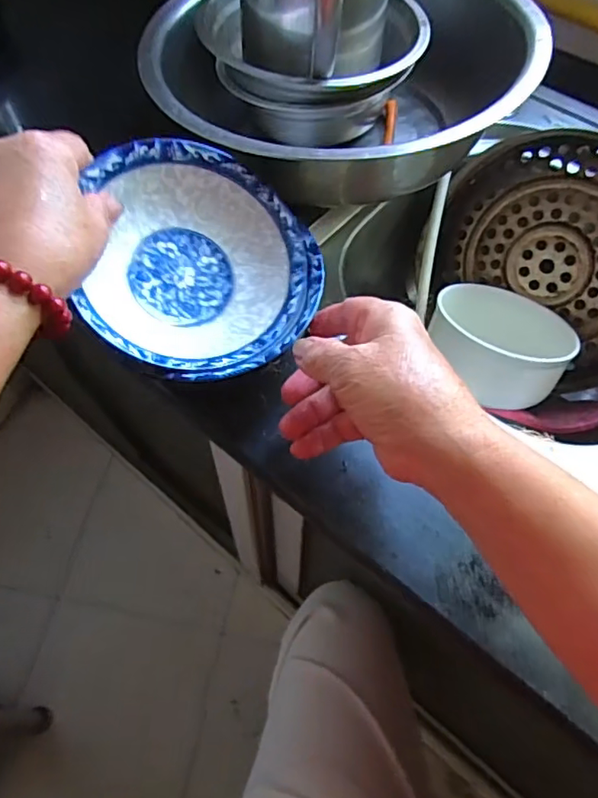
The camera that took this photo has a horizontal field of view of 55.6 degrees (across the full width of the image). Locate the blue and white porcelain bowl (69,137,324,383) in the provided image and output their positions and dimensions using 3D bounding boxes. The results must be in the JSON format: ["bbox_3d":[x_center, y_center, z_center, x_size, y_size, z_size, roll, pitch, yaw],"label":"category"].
[{"bbox_3d":[-0.064,-0.083,0.366,0.153,0.052,0.153,6,71,-18],"label":"blue and white porcelain bowl"}]

